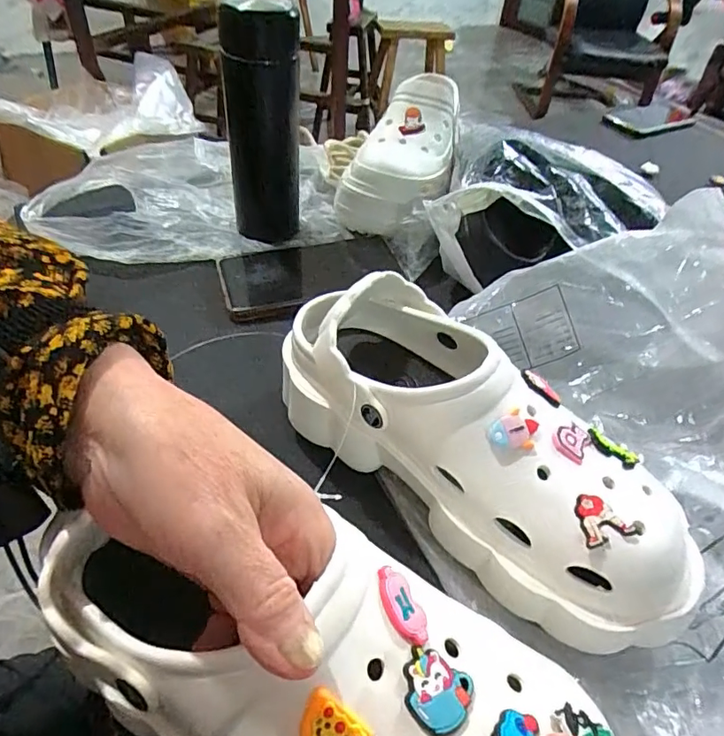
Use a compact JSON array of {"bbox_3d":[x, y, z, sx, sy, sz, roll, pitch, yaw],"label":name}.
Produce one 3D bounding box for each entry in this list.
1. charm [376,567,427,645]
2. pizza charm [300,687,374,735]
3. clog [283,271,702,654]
[{"bbox_3d":[0.015,0.091,0.199,0.013,0.004,0.029,-21,71,-25],"label":"charm"},{"bbox_3d":[-0.010,0.120,0.177,0.023,0.004,0.022,-12,80,-8],"label":"pizza charm"},{"bbox_3d":[0.064,0.038,0.305,0.263,0.098,0.104,35,50,25],"label":"clog"}]

